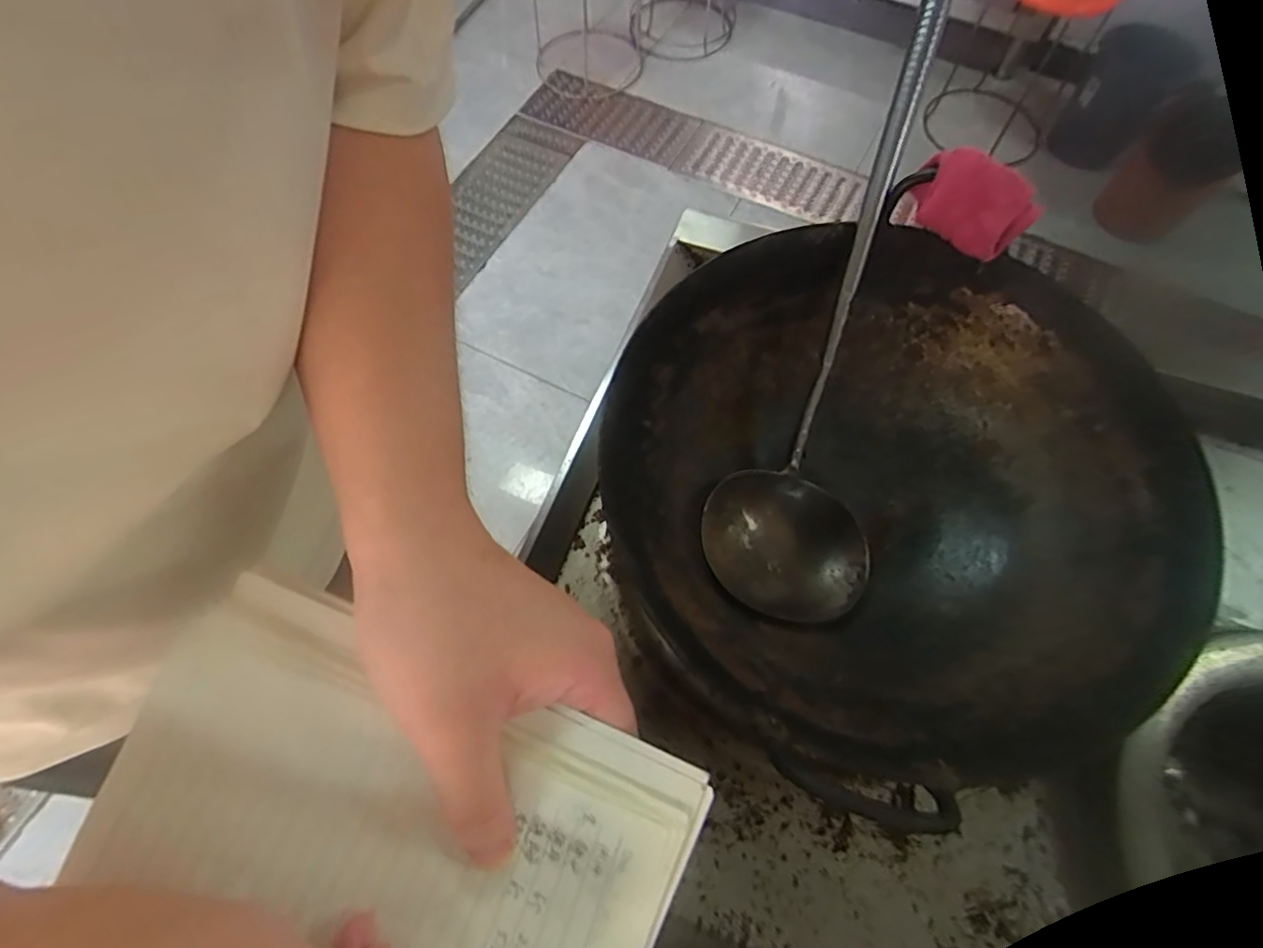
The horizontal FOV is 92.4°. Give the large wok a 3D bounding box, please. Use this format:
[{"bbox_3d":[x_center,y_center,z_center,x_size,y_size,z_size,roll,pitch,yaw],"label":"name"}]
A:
[{"bbox_3d":[0.189,0.003,0.462,0.391,0.123,0.388,-24,68,-11],"label":"large wok"}]

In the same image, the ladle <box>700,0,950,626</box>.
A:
[{"bbox_3d":[0.162,-0.132,0.452,0.132,0.064,0.485,14,91,6],"label":"ladle"}]

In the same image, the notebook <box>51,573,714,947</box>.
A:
[{"bbox_3d":[-0.087,0.128,0.213,0.198,0.023,0.126,23,67,10],"label":"notebook"}]

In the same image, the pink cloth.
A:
[{"bbox_3d":[0.252,-0.203,0.446,0.083,0.061,0.039,42,72,17],"label":"pink cloth"}]

